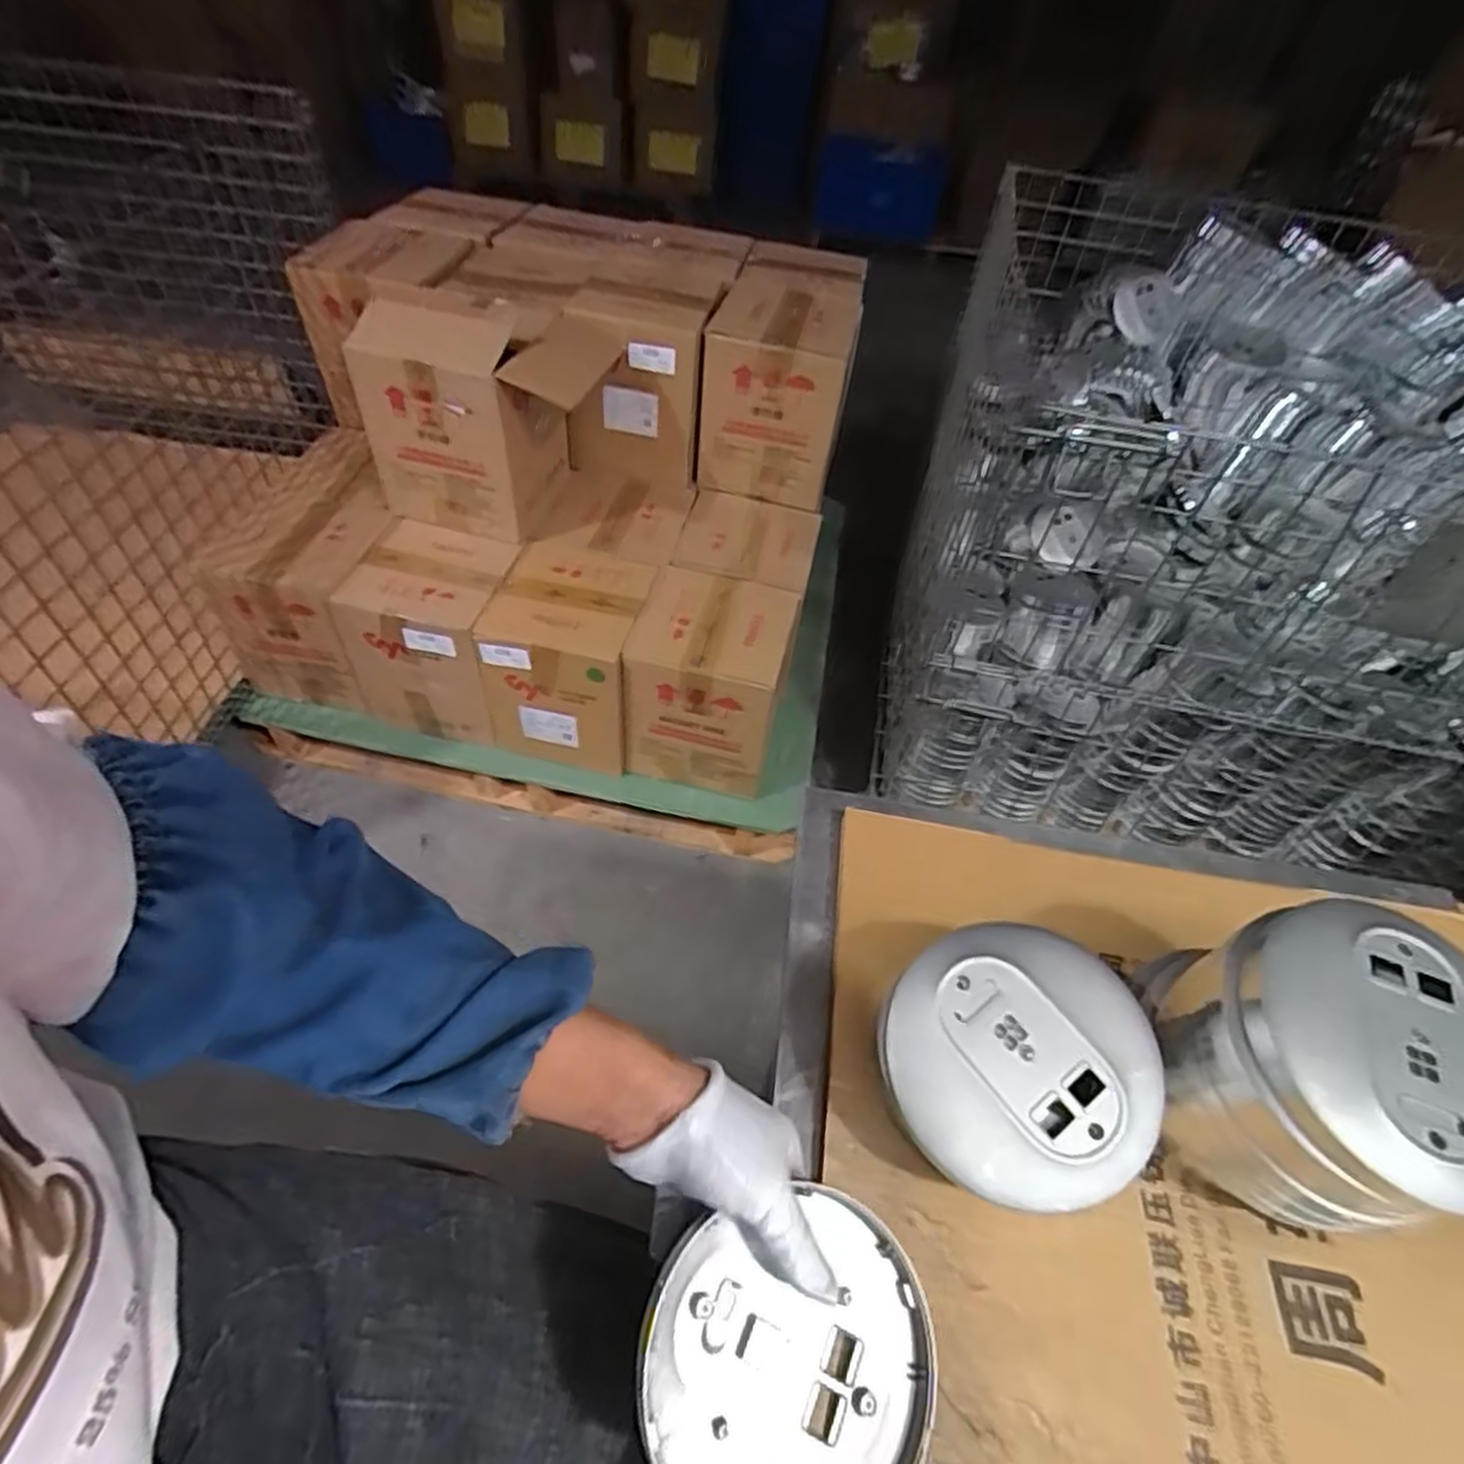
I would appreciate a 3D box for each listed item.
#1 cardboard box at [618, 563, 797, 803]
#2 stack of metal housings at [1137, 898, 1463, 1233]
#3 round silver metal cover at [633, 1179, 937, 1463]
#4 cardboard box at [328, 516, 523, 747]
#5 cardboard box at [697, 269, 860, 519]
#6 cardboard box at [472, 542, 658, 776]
[{"bbox_3d":[-0.037,-0.080,1.251,0.223,0.264,0.232,13,49,5],"label":"cardboard box"},{"bbox_3d":[0.299,0.175,0.394,0.124,0.137,0.141,1,49,-5],"label":"stack of metal housings"},{"bbox_3d":[0.025,0.282,0.337,0.129,0.024,0.129,8,59,-14],"label":"round silver metal cover"},{"bbox_3d":[-0.477,-0.163,1.261,0.222,0.248,0.211,12,49,4],"label":"cardboard box"},{"bbox_3d":[0.088,-0.627,1.375,0.227,0.281,0.290,12,49,4],"label":"cardboard box"},{"bbox_3d":[-0.259,-0.122,1.260,0.219,0.249,0.235,11,49,3],"label":"cardboard box"}]

